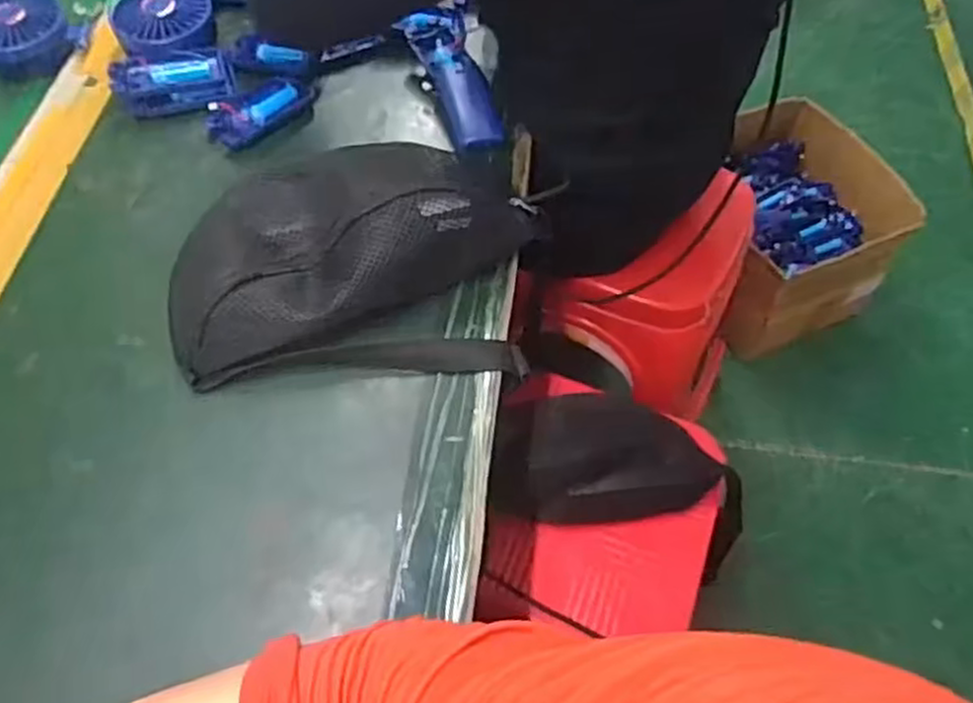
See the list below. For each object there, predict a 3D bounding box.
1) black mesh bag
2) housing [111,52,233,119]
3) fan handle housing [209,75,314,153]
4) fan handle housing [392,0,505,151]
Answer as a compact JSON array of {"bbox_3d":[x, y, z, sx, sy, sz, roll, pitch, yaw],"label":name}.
[{"bbox_3d":[-0.097,-0.068,0.572,0.270,0.078,0.163,0,58,-3],"label":"black mesh bag"},{"bbox_3d":[-0.276,-0.238,0.687,0.104,0.032,0.050,-16,60,-12],"label":"housing"},{"bbox_3d":[-0.200,-0.213,0.683,0.099,0.018,0.052,-37,67,-23],"label":"fan handle housing"},{"bbox_3d":[-0.031,-0.257,0.719,0.060,0.034,0.189,-12,60,-10],"label":"fan handle housing"}]

